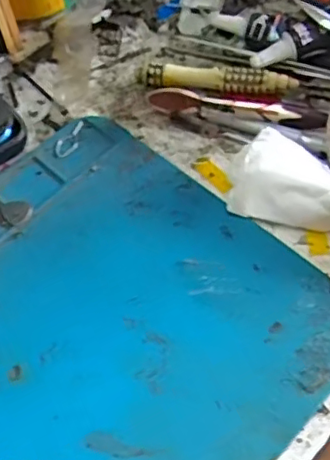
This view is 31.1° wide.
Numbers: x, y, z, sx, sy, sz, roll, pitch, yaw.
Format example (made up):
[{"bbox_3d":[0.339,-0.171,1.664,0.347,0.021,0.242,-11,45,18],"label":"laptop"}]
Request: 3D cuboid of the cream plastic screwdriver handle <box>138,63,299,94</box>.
[{"bbox_3d":[0.030,-0.086,0.344,0.089,0.014,0.011,7,59,9],"label":"cream plastic screwdriver handle"}]

